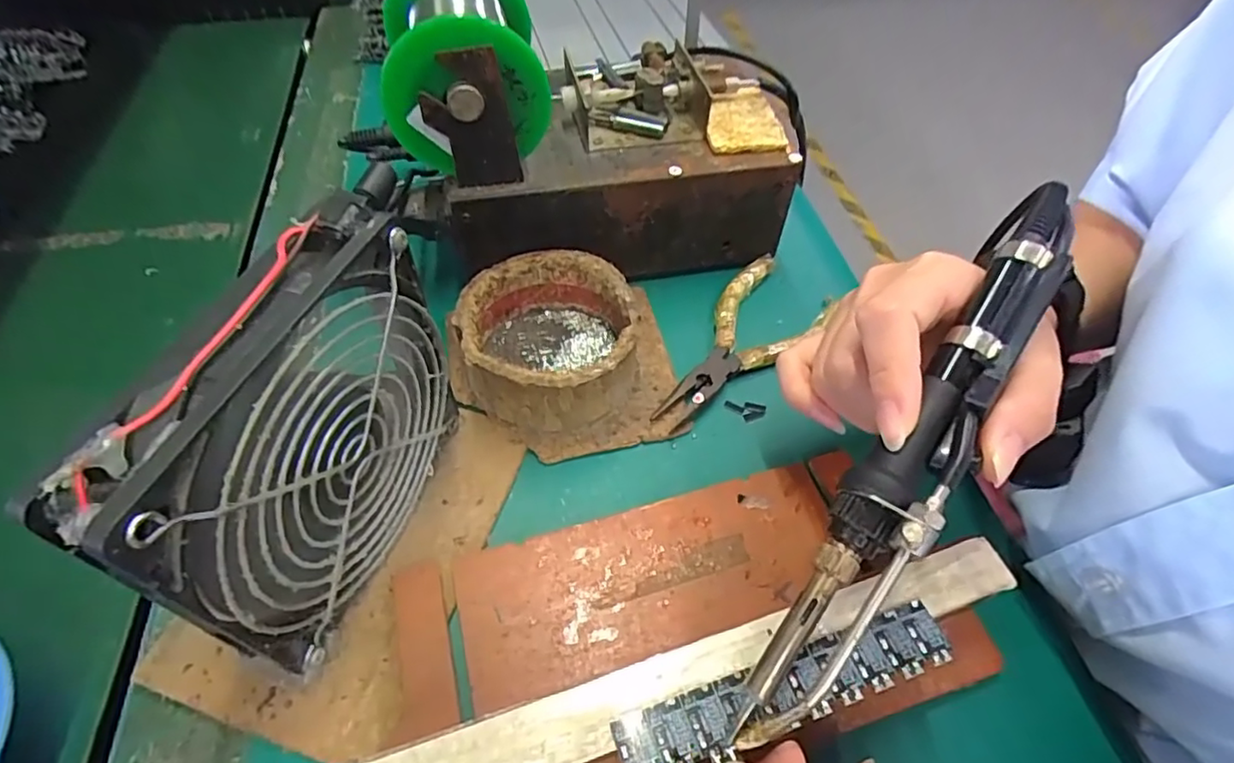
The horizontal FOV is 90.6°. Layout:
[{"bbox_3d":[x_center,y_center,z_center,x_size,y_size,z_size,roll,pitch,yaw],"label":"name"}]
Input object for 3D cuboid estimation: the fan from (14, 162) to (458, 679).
[{"bbox_3d":[-0.096,0.023,0.205,0.024,0.129,0.122,14,54,11],"label":"fan"}]

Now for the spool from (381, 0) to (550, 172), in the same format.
[{"bbox_3d":[-0.071,-0.147,0.286,0.067,0.078,0.088,-9,53,-8],"label":"spool"}]

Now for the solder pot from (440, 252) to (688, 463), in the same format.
[{"bbox_3d":[-0.026,-0.019,0.292,0.104,0.039,0.098,-9,53,-6],"label":"solder pot"}]

